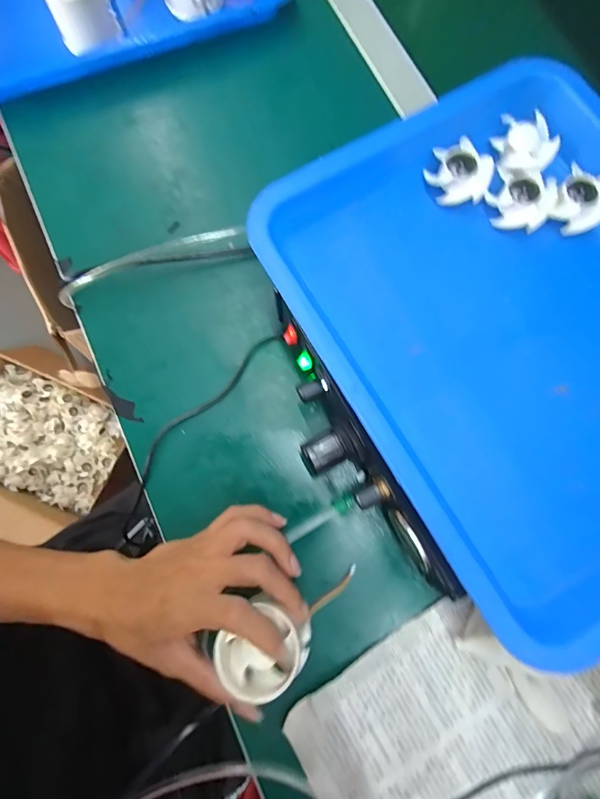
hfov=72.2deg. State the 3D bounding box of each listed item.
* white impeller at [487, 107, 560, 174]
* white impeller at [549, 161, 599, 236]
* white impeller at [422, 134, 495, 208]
[{"bbox_3d":[0.162,-0.184,0.297,0.040,0.012,0.043,-15,79,-3],"label":"white impeller"},{"bbox_3d":[0.197,-0.138,0.288,0.033,0.016,0.039,25,80,5],"label":"white impeller"},{"bbox_3d":[0.113,-0.160,0.291,0.042,0.013,0.041,-23,92,7],"label":"white impeller"}]

